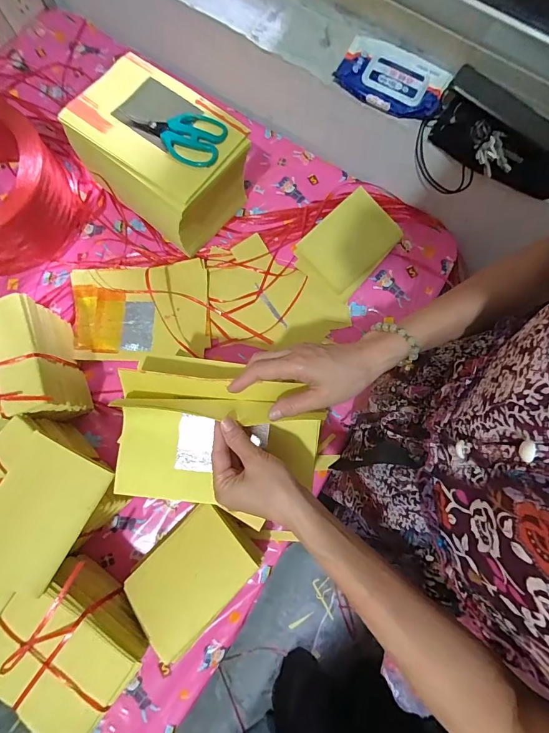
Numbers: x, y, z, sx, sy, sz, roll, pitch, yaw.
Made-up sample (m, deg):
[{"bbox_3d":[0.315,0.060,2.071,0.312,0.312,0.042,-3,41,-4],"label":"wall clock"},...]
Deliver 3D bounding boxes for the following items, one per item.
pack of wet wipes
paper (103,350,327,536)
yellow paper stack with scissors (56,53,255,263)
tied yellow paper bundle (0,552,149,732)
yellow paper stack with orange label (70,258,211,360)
[{"bbox_3d":[0.189,-0.463,0.577,0.173,0.031,0.107,27,76,6],"label":"pack of wet wipes"},{"bbox_3d":[-0.064,0.080,0.405,0.225,0.069,0.169,15,75,3],"label":"paper"},{"bbox_3d":[-0.177,-0.335,0.608,0.243,0.171,0.170,38,78,8],"label":"yellow paper stack with scissors"},{"bbox_3d":[-0.253,0.350,0.471,0.168,0.126,0.136,37,77,8],"label":"tied yellow paper bundle"},{"bbox_3d":[-0.236,-0.098,0.633,0.232,0.022,0.168,-4,83,-1],"label":"yellow paper stack with orange label"}]

